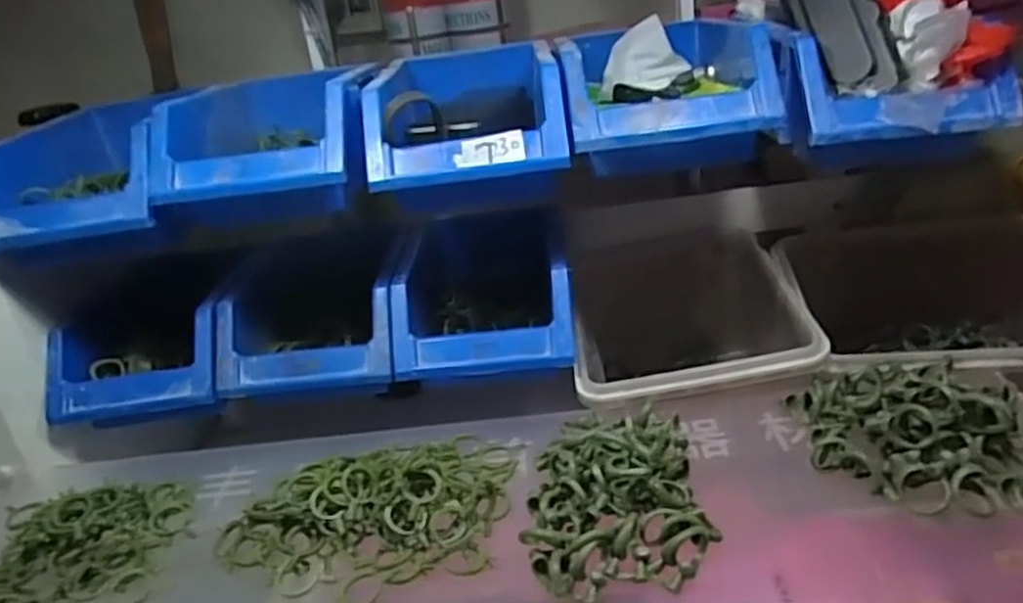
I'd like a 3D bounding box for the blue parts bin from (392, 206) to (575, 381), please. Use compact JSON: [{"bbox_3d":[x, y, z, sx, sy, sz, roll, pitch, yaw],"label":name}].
[{"bbox_3d":[-0.020,-0.010,0.537,0.122,0.072,0.155,-6,24,3],"label":"blue parts bin"}]

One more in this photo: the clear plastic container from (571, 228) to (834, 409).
[{"bbox_3d":[0.130,0.039,0.553,0.160,0.115,0.208,-5,24,4],"label":"clear plastic container"}]

